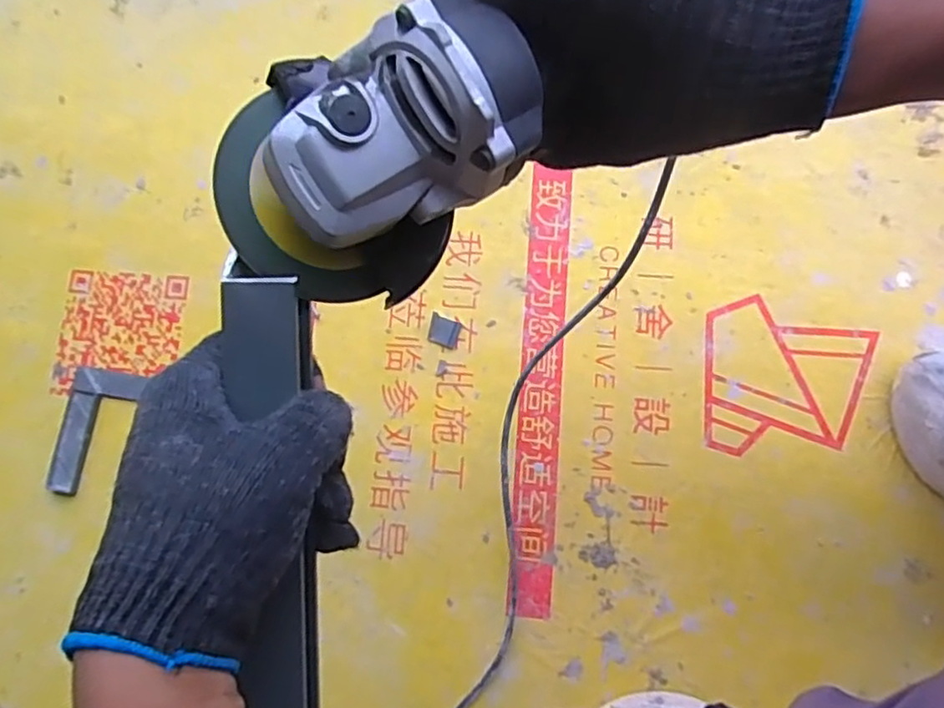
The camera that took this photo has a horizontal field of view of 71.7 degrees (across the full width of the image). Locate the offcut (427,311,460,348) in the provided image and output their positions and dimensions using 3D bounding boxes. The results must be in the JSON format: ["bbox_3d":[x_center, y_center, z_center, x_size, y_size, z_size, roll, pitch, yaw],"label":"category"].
[{"bbox_3d":[-0.032,-0.026,0.726,0.033,0.004,0.032,18,82,7],"label":"offcut"}]

